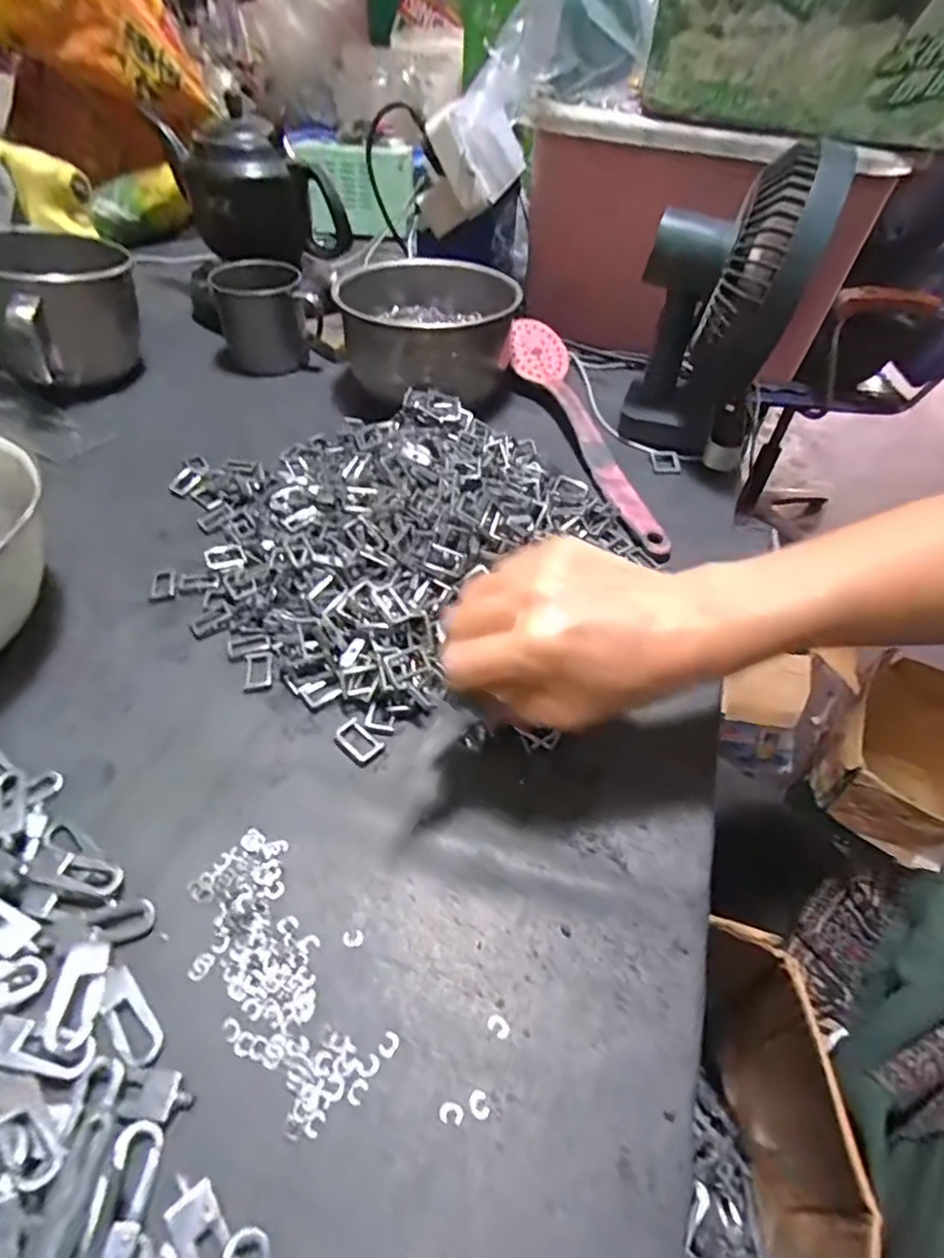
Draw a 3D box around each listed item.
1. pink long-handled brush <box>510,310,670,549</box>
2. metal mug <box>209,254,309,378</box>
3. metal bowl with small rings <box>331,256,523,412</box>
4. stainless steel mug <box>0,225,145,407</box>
[{"bbox_3d":[0.087,-0.183,0.524,0.060,0.029,0.316,-4,49,-8],"label":"pink long-handled brush"},{"bbox_3d":[-0.212,-0.318,0.616,0.081,0.080,0.087,-6,49,-10],"label":"metal mug"},{"bbox_3d":[-0.040,-0.281,0.574,0.161,0.078,0.172,-1,48,-5],"label":"metal bowl with small rings"},{"bbox_3d":[-0.370,-0.283,0.546,0.131,0.102,0.161,-33,58,-29],"label":"stainless steel mug"}]

